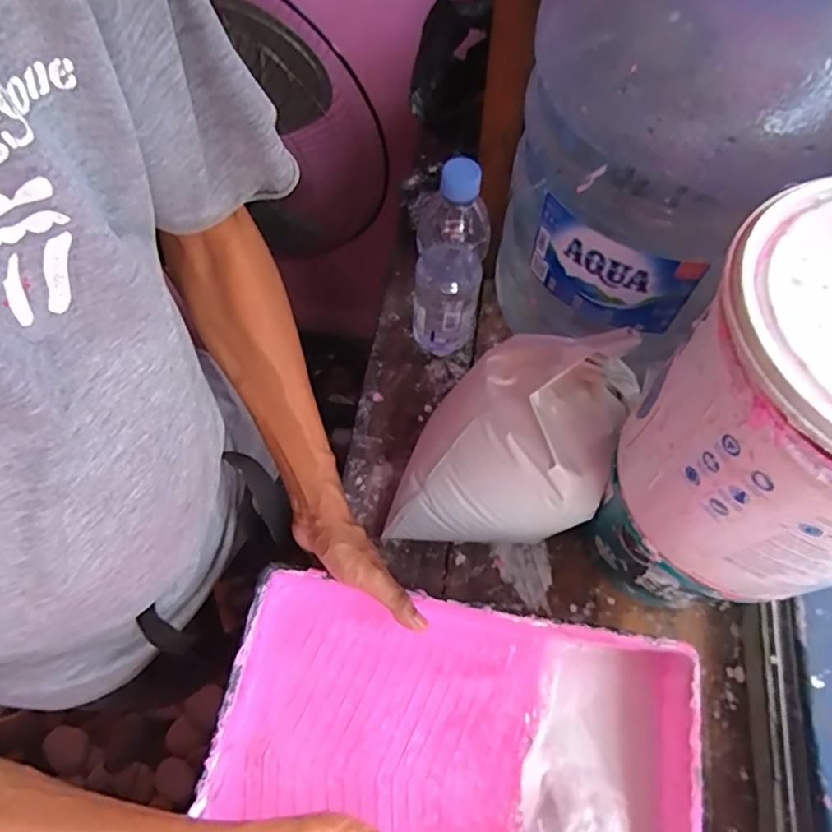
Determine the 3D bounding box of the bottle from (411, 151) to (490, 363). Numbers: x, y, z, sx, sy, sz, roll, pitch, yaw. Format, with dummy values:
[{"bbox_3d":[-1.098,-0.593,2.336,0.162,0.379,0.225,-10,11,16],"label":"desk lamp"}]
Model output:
[{"bbox_3d":[0.033,-0.141,0.573,0.063,0.244,0.053,17,65,9],"label":"bottle"}]

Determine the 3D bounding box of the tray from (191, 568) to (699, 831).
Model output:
[{"bbox_3d":[0.025,0.290,0.430,0.343,0.091,0.272,9,64,6],"label":"tray"}]

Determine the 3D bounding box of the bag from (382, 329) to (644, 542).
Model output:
[{"bbox_3d":[0.090,0.016,0.520,0.176,0.142,0.208,19,65,10],"label":"bag"}]

